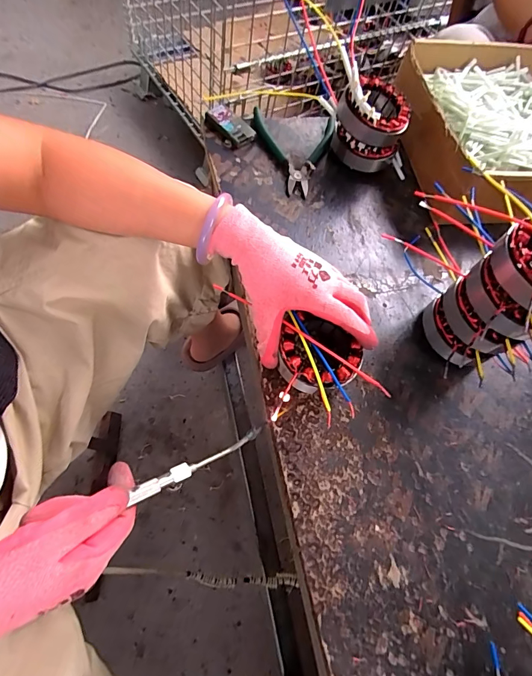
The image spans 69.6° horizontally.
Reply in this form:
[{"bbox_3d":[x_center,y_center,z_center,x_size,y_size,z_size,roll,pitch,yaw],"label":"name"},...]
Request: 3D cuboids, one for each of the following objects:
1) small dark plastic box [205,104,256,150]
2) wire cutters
[{"bbox_3d":[-0.050,-0.287,0.519,0.037,0.015,0.074,-37,77,-21],"label":"small dark plastic box"},{"bbox_3d":[0.029,-0.253,0.514,0.109,0.018,0.133,14,66,-3],"label":"wire cutters"}]

